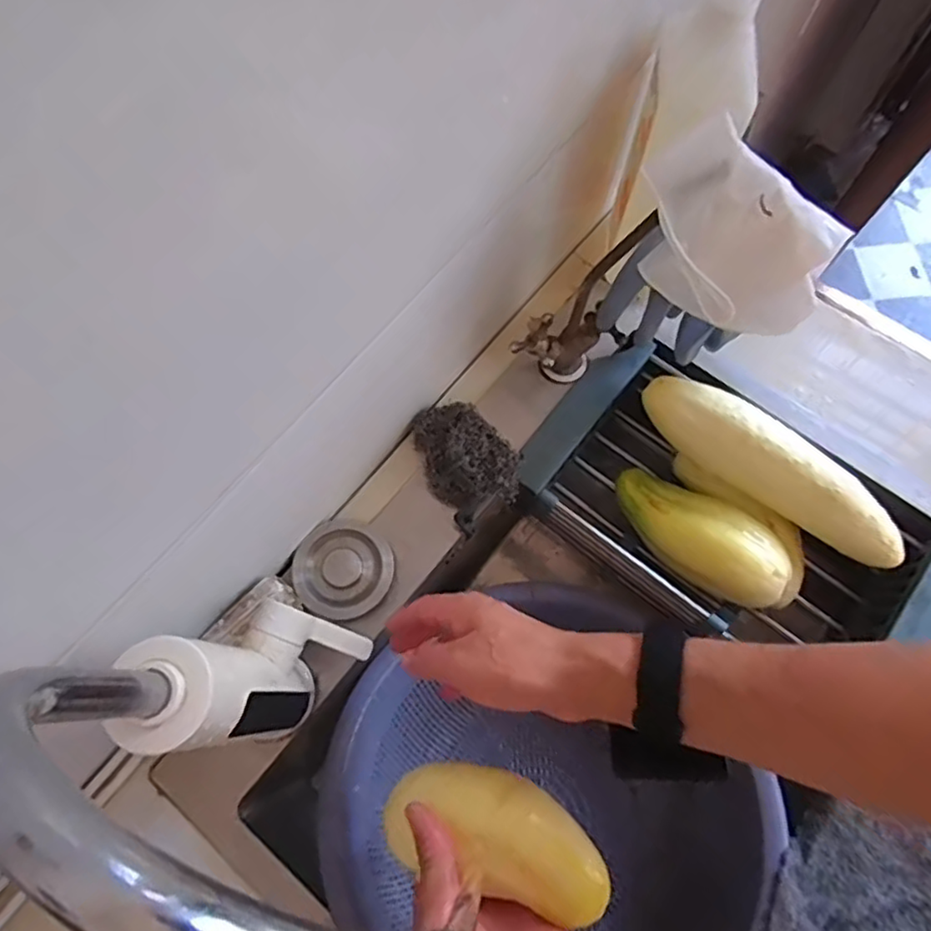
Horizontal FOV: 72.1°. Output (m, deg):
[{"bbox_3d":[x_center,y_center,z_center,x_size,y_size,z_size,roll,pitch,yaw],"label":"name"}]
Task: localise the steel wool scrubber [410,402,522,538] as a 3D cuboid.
[{"bbox_3d":[-0.002,-0.008,0.558,0.073,0.039,0.112,-34,74,-12],"label":"steel wool scrubber"}]

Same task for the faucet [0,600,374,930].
[{"bbox_3d":[-0.077,0.127,0.326,0.182,0.352,0.091,19,71,6],"label":"faucet"}]

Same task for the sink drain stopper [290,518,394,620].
[{"bbox_3d":[-0.103,0.087,0.539,0.078,0.010,0.079,2,81,-16],"label":"sink drain stopper"}]

